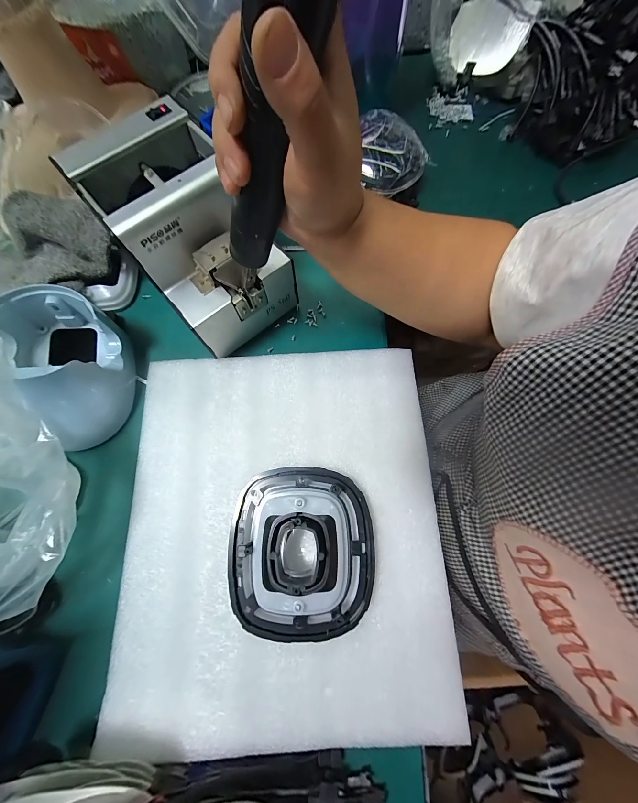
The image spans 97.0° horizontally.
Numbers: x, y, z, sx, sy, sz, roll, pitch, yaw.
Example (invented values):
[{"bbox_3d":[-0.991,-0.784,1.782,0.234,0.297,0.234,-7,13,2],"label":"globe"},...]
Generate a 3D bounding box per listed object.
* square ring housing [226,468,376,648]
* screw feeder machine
[{"bbox_3d":[-0.017,0.134,0.257,0.133,0.038,0.142,0,74,2],"label":"square ring housing"},{"bbox_3d":[-0.131,-0.166,0.297,0.133,0.132,0.180,-40,77,-9],"label":"screw feeder machine"}]

